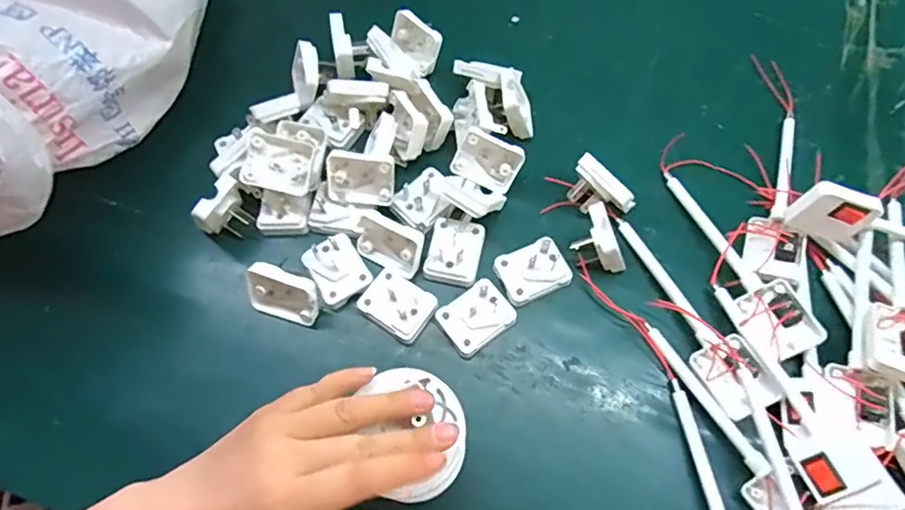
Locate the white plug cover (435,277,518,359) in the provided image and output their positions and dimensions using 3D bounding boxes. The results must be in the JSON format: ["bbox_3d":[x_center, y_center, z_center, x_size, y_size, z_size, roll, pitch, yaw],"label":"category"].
[{"bbox_3d":[0.016,0.043,0.381,0.048,0.011,0.038,-36,81,-6],"label":"white plug cover"}]

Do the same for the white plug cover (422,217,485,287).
[{"bbox_3d":[0.001,-0.004,0.404,0.038,0.018,0.048,11,67,7],"label":"white plug cover"}]

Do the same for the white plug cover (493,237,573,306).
[{"bbox_3d":[0.057,0.011,0.394,0.048,0.019,0.036,-20,67,-7],"label":"white plug cover"}]

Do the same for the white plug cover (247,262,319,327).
[{"bbox_3d":[-0.116,0.027,0.380,0.048,0.033,0.027,18,68,10],"label":"white plug cover"}]

